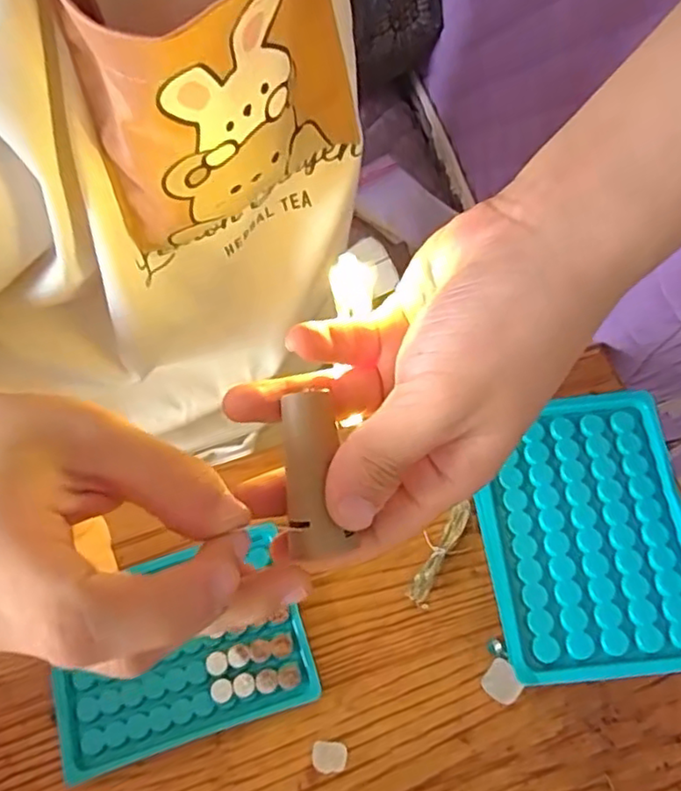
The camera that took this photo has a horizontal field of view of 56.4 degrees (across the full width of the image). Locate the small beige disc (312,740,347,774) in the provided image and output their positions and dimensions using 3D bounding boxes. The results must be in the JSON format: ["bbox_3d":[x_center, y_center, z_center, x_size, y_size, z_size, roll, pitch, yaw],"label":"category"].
[{"bbox_3d":[-0.006,0.181,0.318,0.017,0.004,0.014,2,67,4],"label":"small beige disc"}]

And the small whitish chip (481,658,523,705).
[{"bbox_3d":[0.084,0.148,0.328,0.018,0.005,0.019,33,73,16],"label":"small whitish chip"}]

